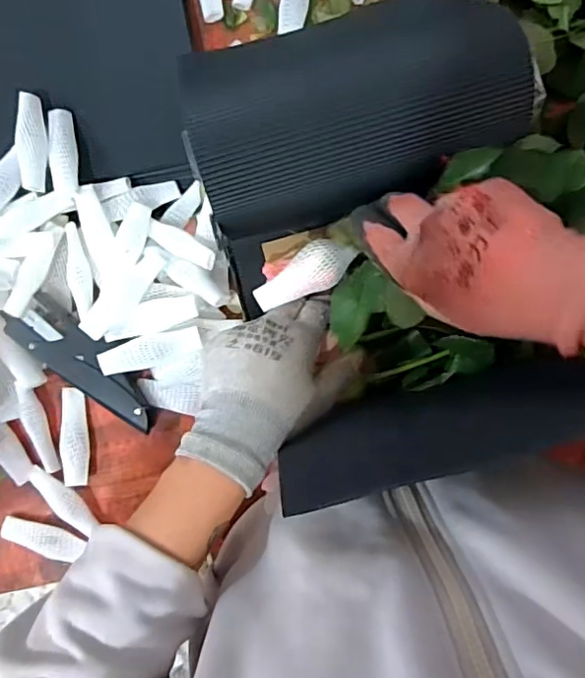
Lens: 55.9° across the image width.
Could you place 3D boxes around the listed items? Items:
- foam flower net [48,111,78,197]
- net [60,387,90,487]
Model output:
[{"bbox_3d":[-0.201,-0.166,0.484,0.021,0.011,0.081,-8,78,-2],"label":"foam flower net"},{"bbox_3d":[-0.199,0.089,0.501,0.025,0.007,0.086,-6,79,-2],"label":"net"}]

